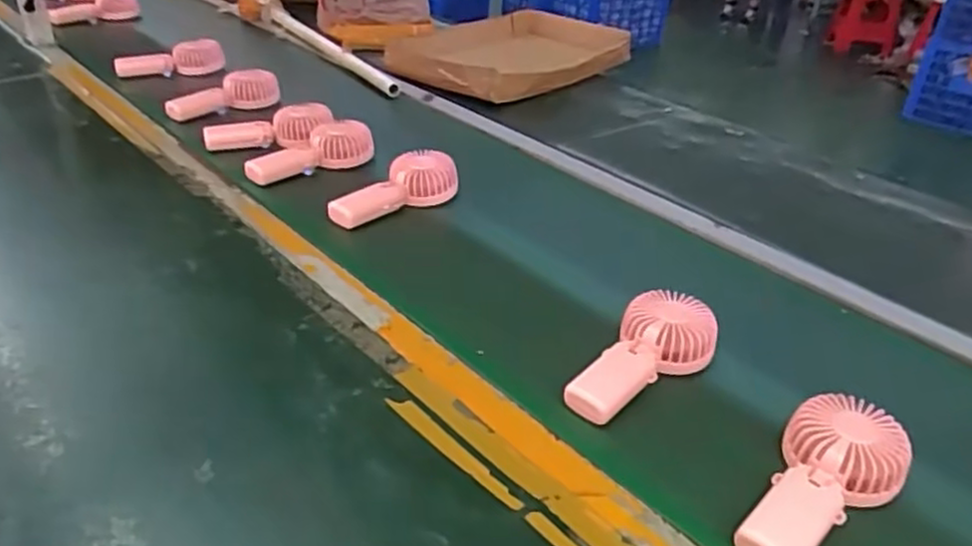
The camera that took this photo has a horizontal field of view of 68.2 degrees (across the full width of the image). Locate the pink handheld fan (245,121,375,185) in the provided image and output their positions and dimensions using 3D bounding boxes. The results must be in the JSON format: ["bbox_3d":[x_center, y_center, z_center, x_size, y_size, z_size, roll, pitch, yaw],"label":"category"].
[{"bbox_3d":[-0.243,-0.167,0.998,0.180,0.040,0.076,-21,40,-33],"label":"pink handheld fan"}]

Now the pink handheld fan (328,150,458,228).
[{"bbox_3d":[-0.124,-0.102,0.927,0.186,0.068,0.064,-17,38,-28],"label":"pink handheld fan"}]

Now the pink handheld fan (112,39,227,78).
[{"bbox_3d":[-0.565,-0.380,1.289,0.181,0.048,0.065,-4,36,-10],"label":"pink handheld fan"}]

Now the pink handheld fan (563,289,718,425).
[{"bbox_3d":[0.146,0.078,0.657,0.083,0.049,0.171,24,38,29],"label":"pink handheld fan"}]

